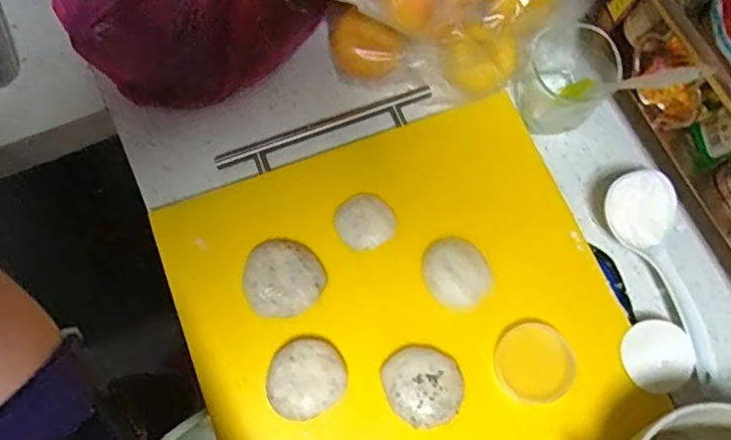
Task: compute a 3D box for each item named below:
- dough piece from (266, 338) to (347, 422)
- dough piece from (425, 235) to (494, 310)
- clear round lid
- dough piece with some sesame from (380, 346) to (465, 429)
[{"bbox_3d":[-0.044,0.116,0.430,0.057,0.020,0.051,-28,76,-11],"label":"dough piece"},{"bbox_3d":[0.069,0.040,0.451,0.045,0.025,0.055,-32,76,-12],"label":"dough piece"},{"bbox_3d":[0.126,0.108,0.441,0.055,0.011,0.057,1,72,-2],"label":"clear round lid"},{"bbox_3d":[0.044,0.122,0.432,0.055,0.017,0.058,1,72,-2],"label":"dough piece with some sesame"}]

